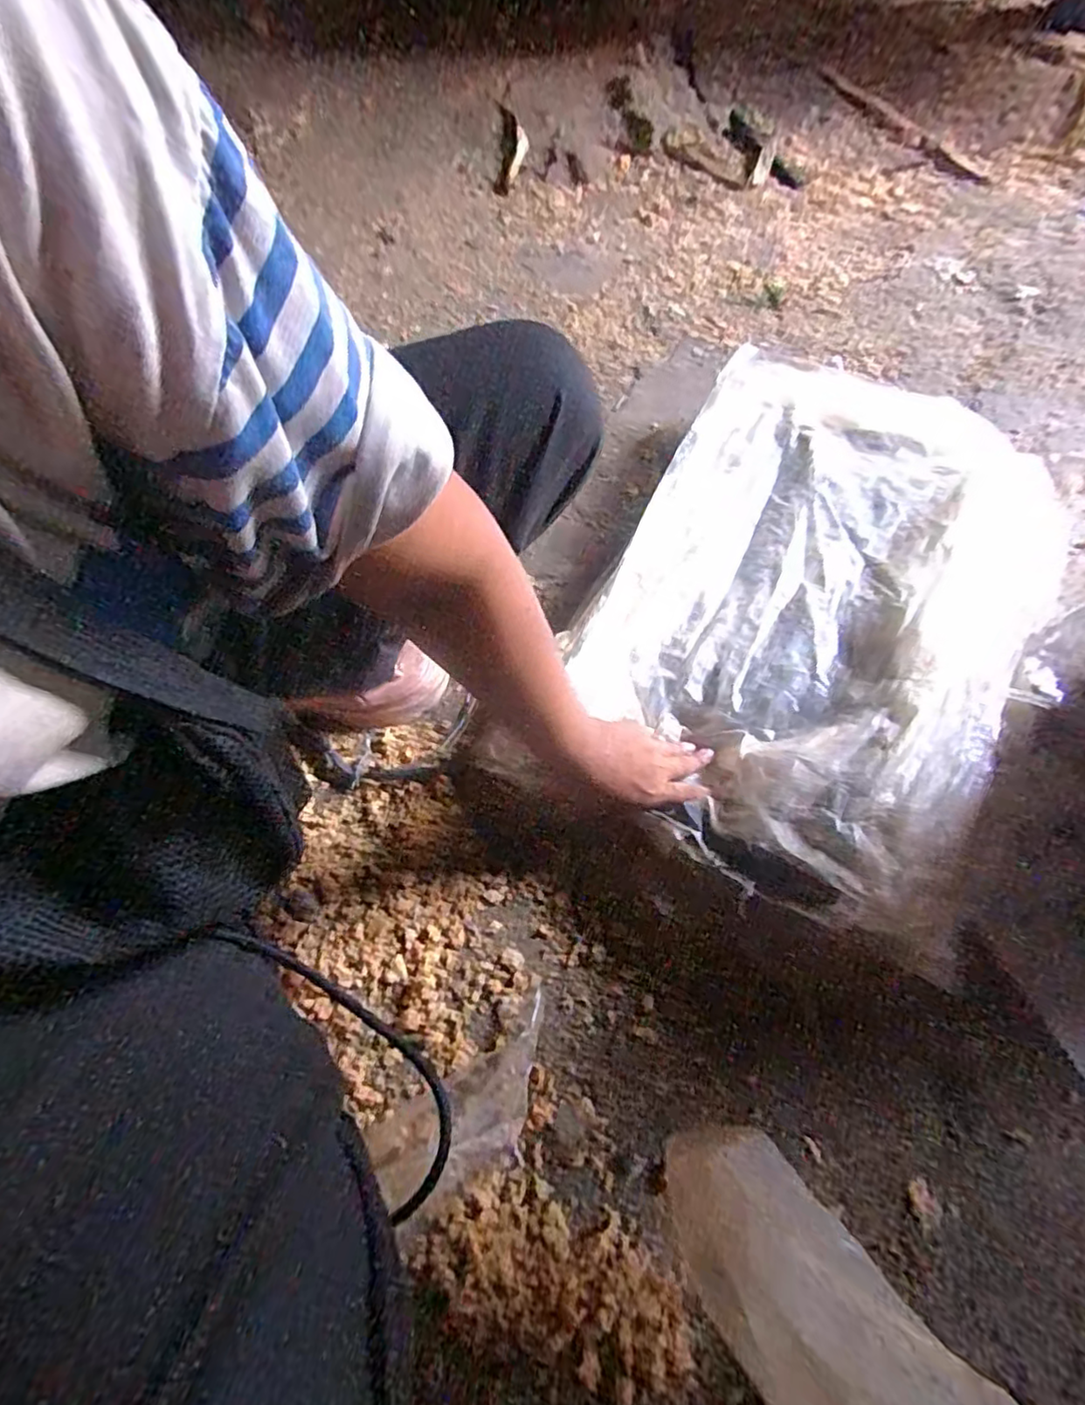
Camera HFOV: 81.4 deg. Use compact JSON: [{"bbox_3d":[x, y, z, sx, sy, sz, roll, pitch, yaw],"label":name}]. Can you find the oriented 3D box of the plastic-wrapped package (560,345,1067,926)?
[{"bbox_3d":[0.276,-0.123,0.637,0.397,0.071,0.614,28,66,15],"label":"plastic-wrapped package"}]

